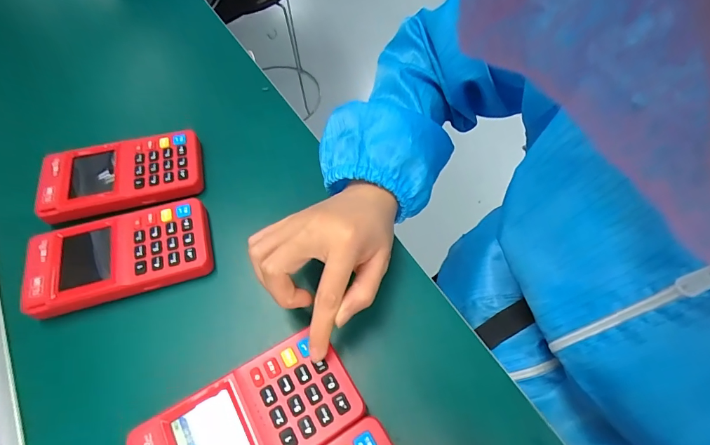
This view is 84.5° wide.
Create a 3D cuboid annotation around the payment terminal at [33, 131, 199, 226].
[{"bbox_3d":[-0.214,-0.045,0.358,0.136,0.019,0.068,-15,63,-6],"label":"payment terminal"}]

